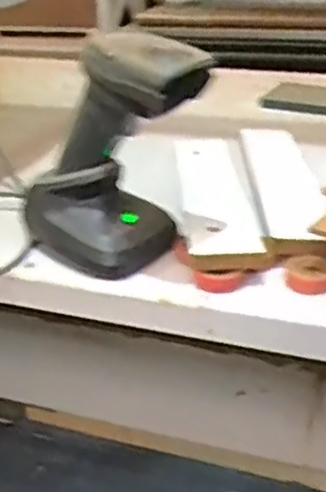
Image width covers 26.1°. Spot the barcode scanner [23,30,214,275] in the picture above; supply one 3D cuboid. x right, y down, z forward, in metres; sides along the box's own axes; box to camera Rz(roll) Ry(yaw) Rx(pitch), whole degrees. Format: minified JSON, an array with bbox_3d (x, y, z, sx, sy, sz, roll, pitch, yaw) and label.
[{"bbox_3d":[-0.035,-0.061,0.507,0.105,0.186,0.072,33,38,14],"label":"barcode scanner"}]

